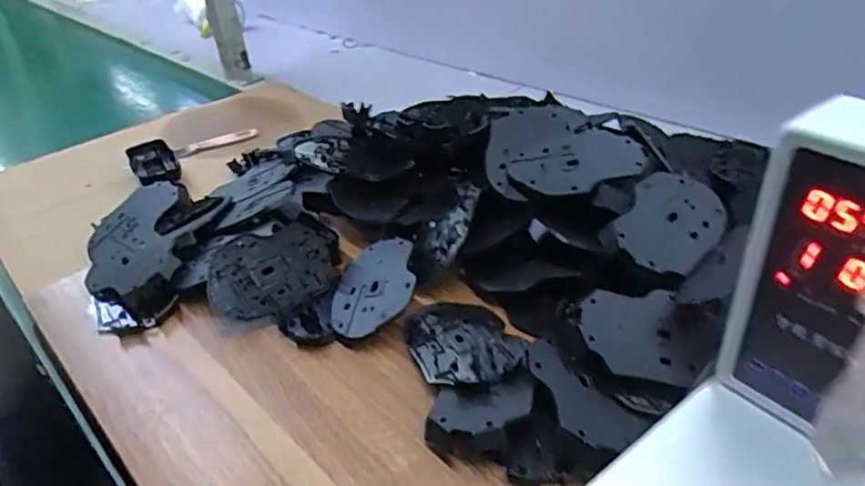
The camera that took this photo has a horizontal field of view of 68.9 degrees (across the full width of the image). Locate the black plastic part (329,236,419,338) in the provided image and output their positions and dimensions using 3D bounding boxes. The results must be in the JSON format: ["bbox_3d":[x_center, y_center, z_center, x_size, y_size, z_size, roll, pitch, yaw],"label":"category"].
[{"bbox_3d":[-0.051,0.036,0.533,0.074,0.010,0.098,-22,40,8],"label":"black plastic part"}]

